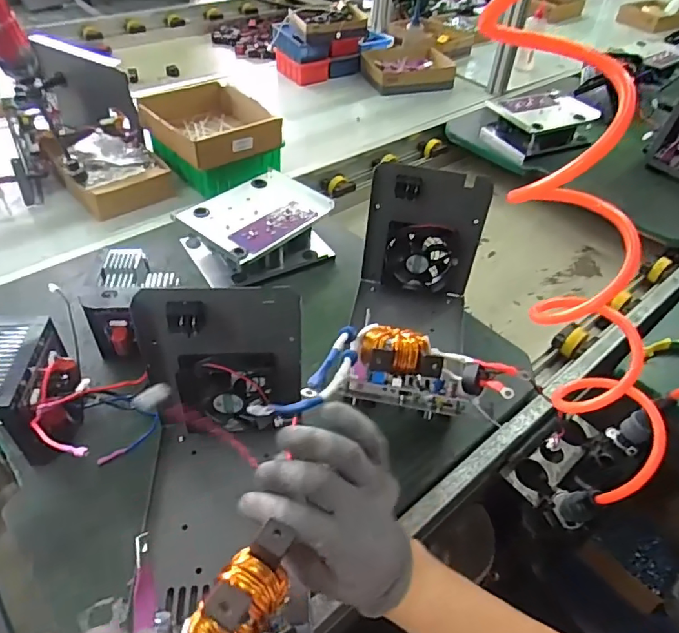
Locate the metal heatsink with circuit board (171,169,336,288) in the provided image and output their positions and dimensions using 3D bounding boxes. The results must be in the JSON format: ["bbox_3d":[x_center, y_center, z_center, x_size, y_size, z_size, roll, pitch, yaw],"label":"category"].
[{"bbox_3d":[-0.124,-0.131,0.793,0.212,0.066,0.179,-26,52,-27],"label":"metal heatsink with circuit board"}]

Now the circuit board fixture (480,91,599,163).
[{"bbox_3d":[0.440,-0.425,1.126,0.214,0.071,0.155,-12,47,-16],"label":"circuit board fixture"}]

